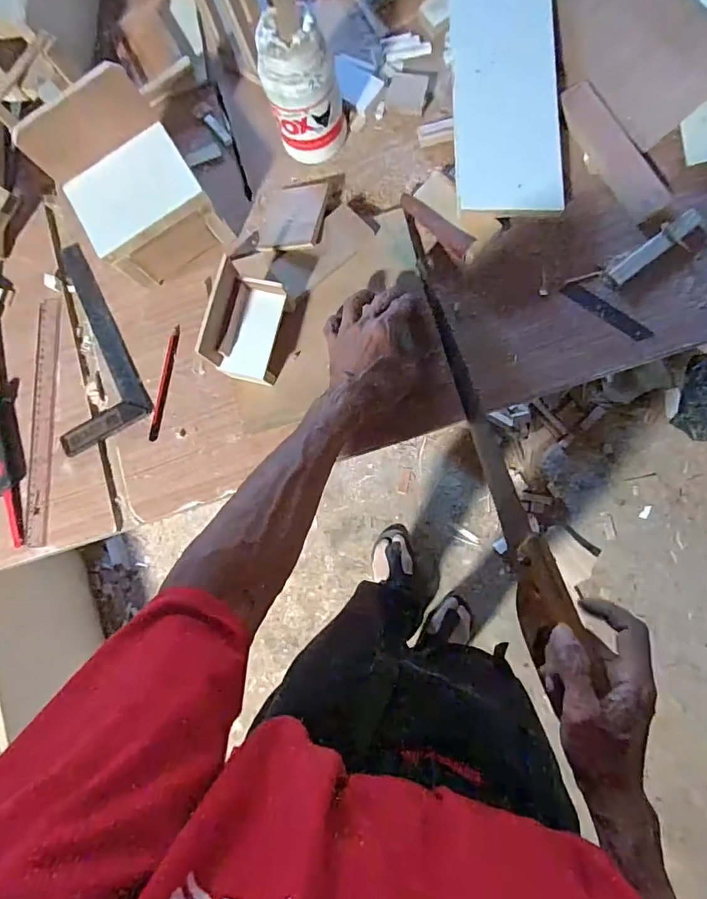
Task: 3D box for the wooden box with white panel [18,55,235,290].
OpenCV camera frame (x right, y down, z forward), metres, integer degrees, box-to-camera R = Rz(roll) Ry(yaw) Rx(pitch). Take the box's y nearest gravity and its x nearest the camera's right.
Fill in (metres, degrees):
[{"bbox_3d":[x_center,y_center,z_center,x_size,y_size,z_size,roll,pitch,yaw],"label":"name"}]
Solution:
[{"bbox_3d":[-0.235,-0.278,0.524,0.124,0.152,0.124,-31,82,3],"label":"wooden box with white panel"}]

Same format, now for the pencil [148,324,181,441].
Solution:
[{"bbox_3d":[-0.223,-0.079,0.580,0.012,0.005,0.137,10,86,8],"label":"pencil"}]

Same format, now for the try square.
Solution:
[{"bbox_3d":[-0.342,-0.127,0.602,0.117,0.009,0.245,-27,82,4],"label":"try square"}]

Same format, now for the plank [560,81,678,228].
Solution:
[{"bbox_3d":[0.287,-0.328,0.538,0.039,0.015,0.169,-27,82,4],"label":"plank"}]

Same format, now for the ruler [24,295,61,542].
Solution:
[{"bbox_3d":[-0.378,-0.036,0.597,0.030,0.004,0.298,-1,83,4],"label":"ruler"}]

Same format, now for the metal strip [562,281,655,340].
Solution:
[{"bbox_3d":[0.271,-0.148,0.525,0.102,0.004,0.017,41,91,9],"label":"metal strip"}]

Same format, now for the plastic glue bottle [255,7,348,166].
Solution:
[{"bbox_3d":[-0.055,-0.388,0.530,0.078,0.126,0.070,-15,83,6],"label":"plastic glue bottle"}]

